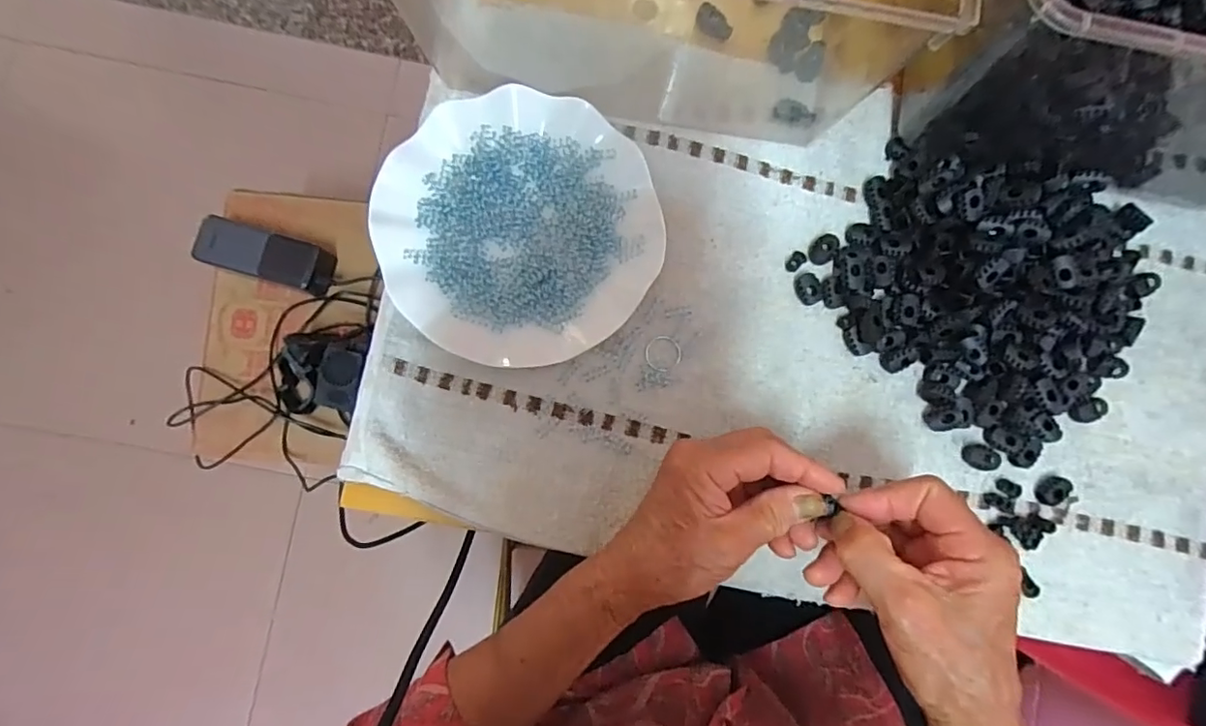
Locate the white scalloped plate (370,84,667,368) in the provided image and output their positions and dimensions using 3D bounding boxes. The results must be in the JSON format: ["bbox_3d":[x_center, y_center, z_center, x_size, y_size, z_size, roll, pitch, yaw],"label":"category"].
[{"bbox_3d":[-0.055,-0.090,0.371,0.177,0.037,0.178,0,86,-2],"label":"white scalloped plate"}]

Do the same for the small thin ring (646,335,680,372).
[{"bbox_3d":[0.042,-0.006,0.377,0.025,0.004,0.025,0,86,-2],"label":"small thin ring"}]

